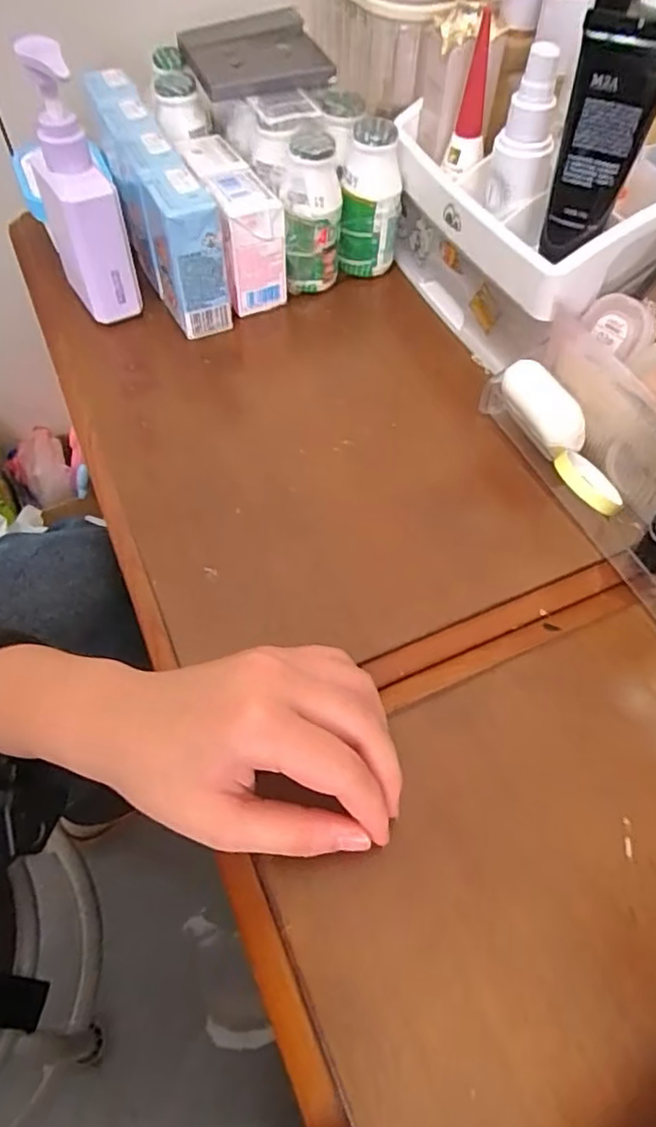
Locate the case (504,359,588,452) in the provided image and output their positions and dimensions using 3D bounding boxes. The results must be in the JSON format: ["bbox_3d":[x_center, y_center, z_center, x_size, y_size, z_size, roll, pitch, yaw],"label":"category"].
[{"bbox_3d":[0.124,-0.089,0.359,0.025,0.018,0.057,-40,75,22],"label":"case"}]

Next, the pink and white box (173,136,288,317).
[{"bbox_3d":[-0.067,-0.236,0.447,0.040,0.078,0.097,-20,60,-15],"label":"pink and white box"}]

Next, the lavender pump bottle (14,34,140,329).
[{"bbox_3d":[-0.155,-0.225,0.390,0.042,0.151,0.054,-21,61,-15],"label":"lavender pump bottle"}]

